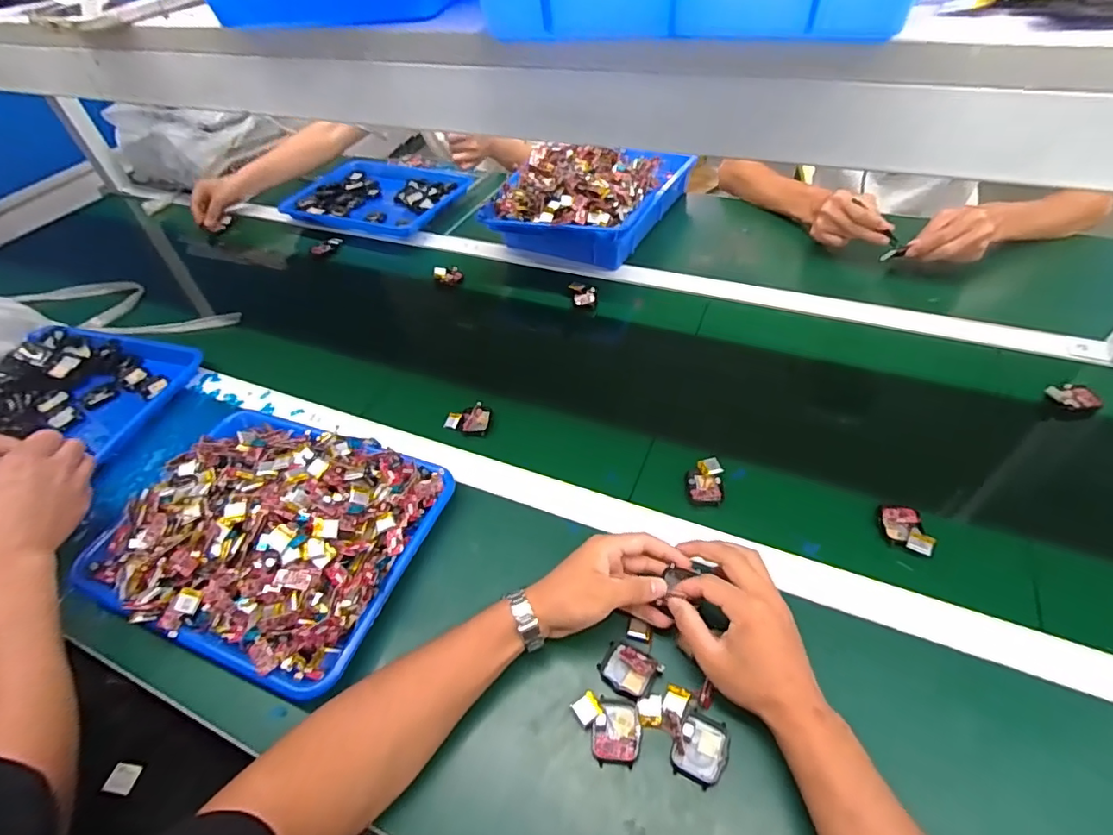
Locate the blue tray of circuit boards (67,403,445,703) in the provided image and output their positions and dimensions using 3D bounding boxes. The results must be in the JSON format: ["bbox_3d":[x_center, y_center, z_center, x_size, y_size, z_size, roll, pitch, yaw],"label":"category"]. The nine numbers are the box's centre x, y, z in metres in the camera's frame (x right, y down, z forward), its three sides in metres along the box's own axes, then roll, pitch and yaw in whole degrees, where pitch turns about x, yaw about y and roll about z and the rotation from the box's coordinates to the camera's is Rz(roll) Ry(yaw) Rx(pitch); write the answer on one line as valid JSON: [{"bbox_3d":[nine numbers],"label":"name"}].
[{"bbox_3d":[-0.302,0.106,0.554,0.323,0.061,0.253,14,51,18],"label":"blue tray of circuit boards"}]

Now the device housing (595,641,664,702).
[{"bbox_3d":[0.062,0.214,0.454,0.047,0.018,0.039,21,54,23],"label":"device housing"}]

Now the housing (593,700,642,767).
[{"bbox_3d":[0.049,0.252,0.428,0.037,0.008,0.046,5,49,11],"label":"housing"}]

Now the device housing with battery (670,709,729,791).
[{"bbox_3d":[0.112,0.256,0.413,0.038,0.015,0.046,19,53,22],"label":"device housing with battery"}]

